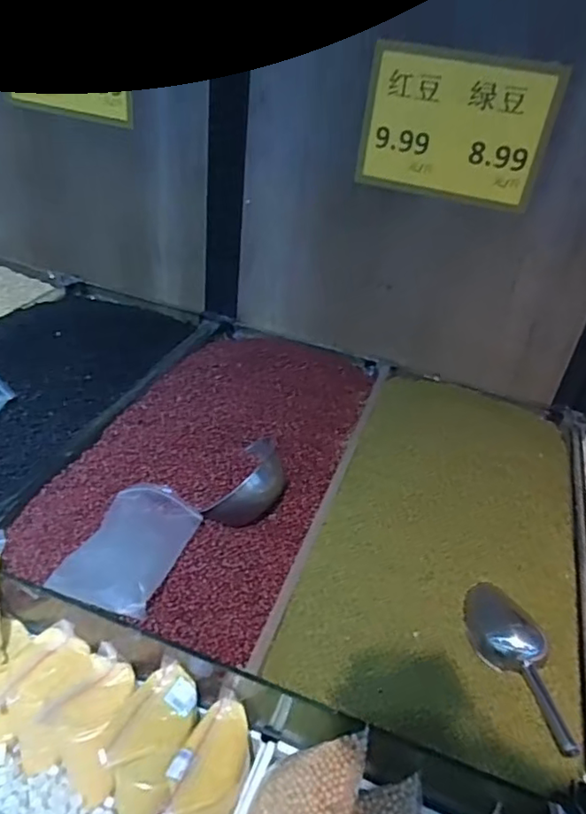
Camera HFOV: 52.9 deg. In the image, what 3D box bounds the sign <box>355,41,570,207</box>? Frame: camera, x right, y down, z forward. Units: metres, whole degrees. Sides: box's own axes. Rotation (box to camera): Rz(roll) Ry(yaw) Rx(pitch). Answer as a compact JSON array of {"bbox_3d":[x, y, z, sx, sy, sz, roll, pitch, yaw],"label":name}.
[{"bbox_3d":[0.275,-0.478,1.012,0.307,0.233,0.011,17,38,14],"label":"sign"}]

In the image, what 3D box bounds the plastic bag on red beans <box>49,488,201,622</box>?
[{"bbox_3d":[-0.222,0.187,0.797,0.133,0.029,0.192,15,35,11],"label":"plastic bag on red beans"}]

